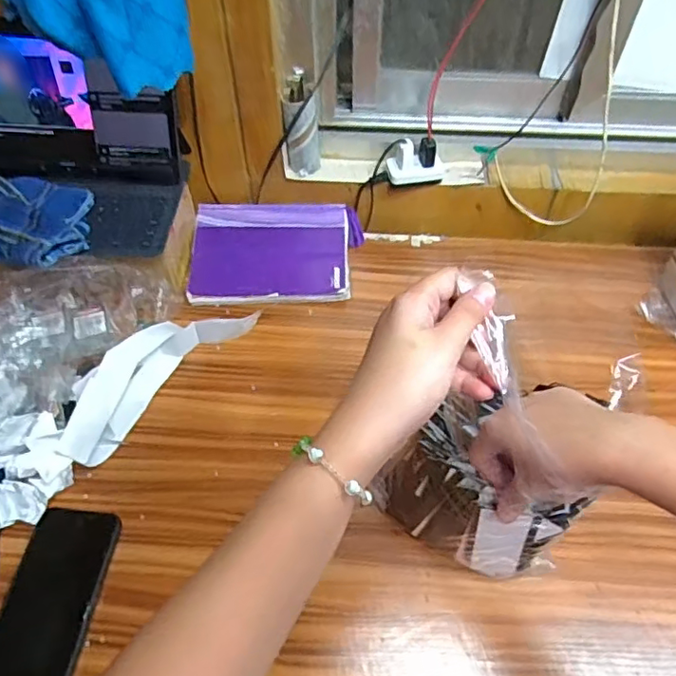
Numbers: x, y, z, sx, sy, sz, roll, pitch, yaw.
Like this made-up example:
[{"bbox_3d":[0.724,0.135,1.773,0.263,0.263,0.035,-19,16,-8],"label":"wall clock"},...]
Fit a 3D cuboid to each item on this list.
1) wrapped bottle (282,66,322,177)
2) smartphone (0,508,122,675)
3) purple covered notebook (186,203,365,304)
[{"bbox_3d":[-0.045,-0.270,0.733,0.043,0.117,0.048,-2,53,-1],"label":"wrapped bottle"},{"bbox_3d":[-0.255,0.237,0.510,0.076,0.012,0.170,6,53,4],"label":"smartphone"},{"bbox_3d":[-0.081,-0.114,0.762,0.216,0.030,0.151,0,53,0],"label":"purple covered notebook"}]

